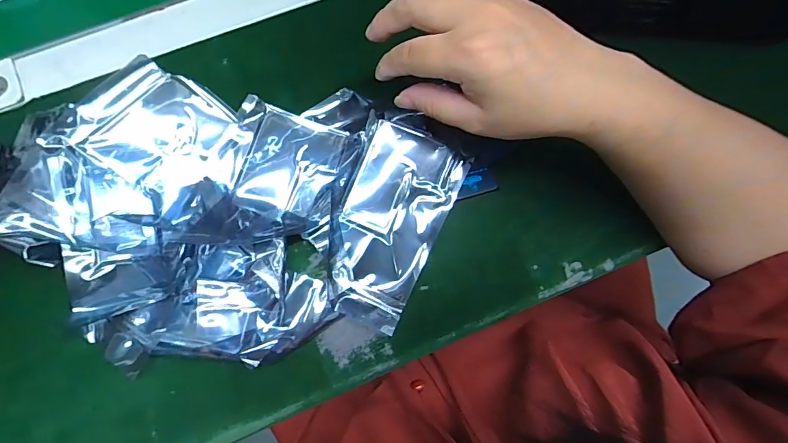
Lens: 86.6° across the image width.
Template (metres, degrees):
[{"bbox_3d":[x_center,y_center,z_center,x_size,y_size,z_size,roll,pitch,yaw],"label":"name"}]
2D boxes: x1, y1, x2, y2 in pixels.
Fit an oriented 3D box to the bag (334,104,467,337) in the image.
[{"bbox_3d":[-0.004,0.002,0.302,0.074,0.025,0.139,21,79,3],"label":"bag"}]

